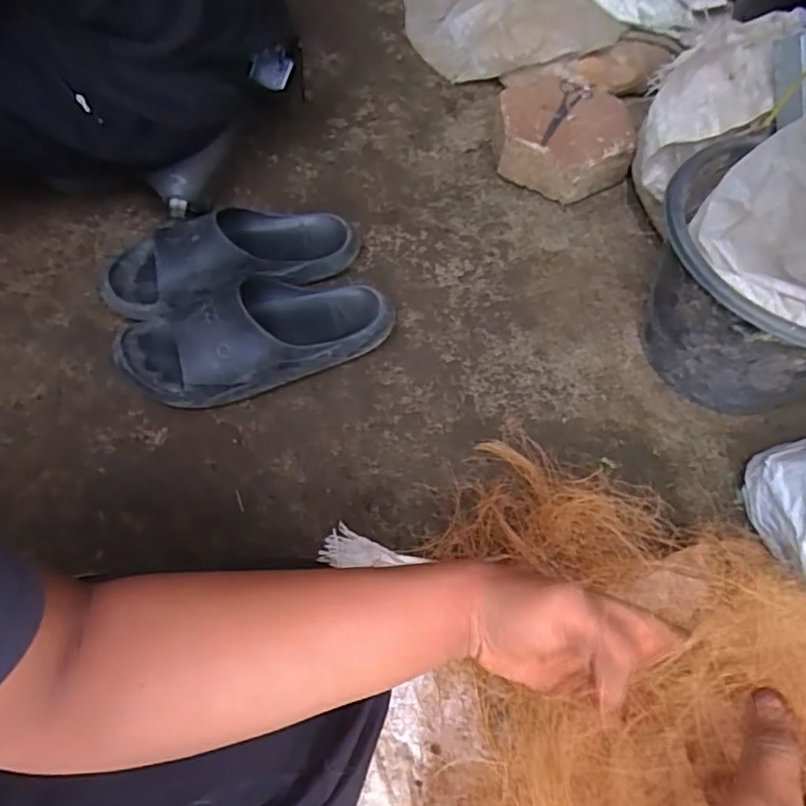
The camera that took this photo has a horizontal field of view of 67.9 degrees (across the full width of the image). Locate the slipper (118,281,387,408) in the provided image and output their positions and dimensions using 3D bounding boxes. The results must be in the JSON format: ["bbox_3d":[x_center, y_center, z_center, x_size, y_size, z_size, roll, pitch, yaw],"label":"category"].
[{"bbox_3d":[-0.164,-0.079,0.671,0.302,0.082,0.131,-11,60,-10],"label":"slipper"}]

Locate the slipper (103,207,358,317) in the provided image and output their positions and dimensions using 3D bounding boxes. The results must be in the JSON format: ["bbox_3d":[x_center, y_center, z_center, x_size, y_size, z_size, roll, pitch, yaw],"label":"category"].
[{"bbox_3d":[-0.207,-0.173,0.723,0.302,0.081,0.132,-5,60,-6],"label":"slipper"}]

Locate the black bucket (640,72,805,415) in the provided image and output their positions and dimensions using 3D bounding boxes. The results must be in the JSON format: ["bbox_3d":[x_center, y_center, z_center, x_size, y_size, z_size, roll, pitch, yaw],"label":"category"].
[{"bbox_3d":[0.385,-0.150,0.593,0.243,0.346,0.243,1,59,-2],"label":"black bucket"}]

